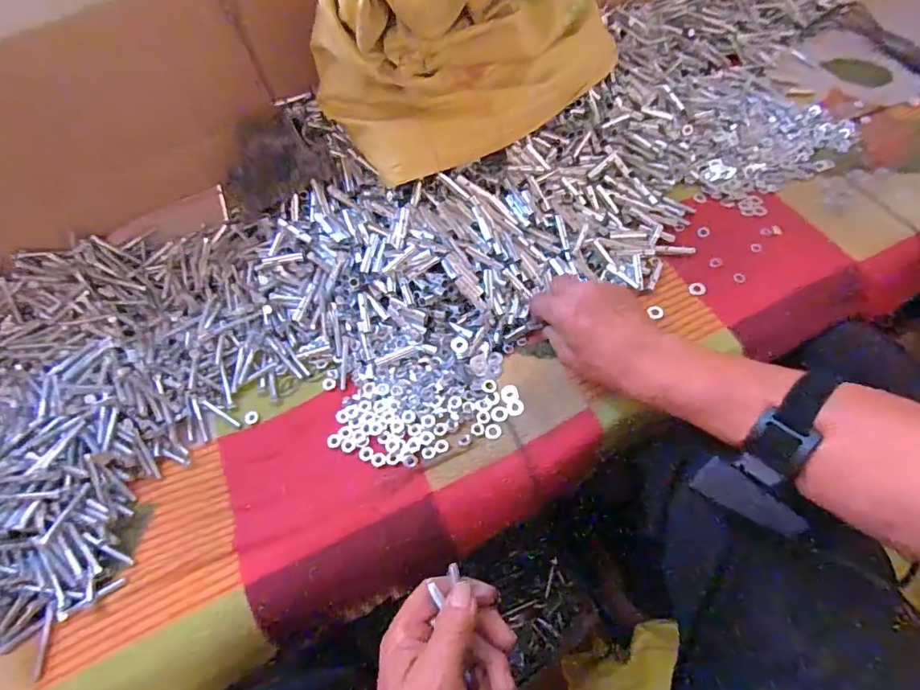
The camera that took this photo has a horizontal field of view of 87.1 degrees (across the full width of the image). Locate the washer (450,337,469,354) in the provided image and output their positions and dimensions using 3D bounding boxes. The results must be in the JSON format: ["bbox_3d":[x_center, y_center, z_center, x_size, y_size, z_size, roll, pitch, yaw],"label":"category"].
[{"bbox_3d":[-0.001,0.000,0.520,0.018,0.004,0.018,-40,85,-15],"label":"washer"}]

